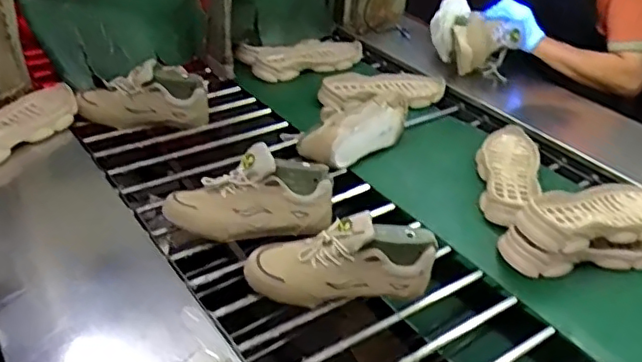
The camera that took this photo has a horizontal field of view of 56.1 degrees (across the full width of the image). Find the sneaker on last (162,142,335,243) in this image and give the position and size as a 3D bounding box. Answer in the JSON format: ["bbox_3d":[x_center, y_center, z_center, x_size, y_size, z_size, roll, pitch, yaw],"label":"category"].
[{"bbox_3d":[-0.113,0.031,0.980,0.269,0.131,0.096,2,35,-4],"label":"sneaker on last"}]

